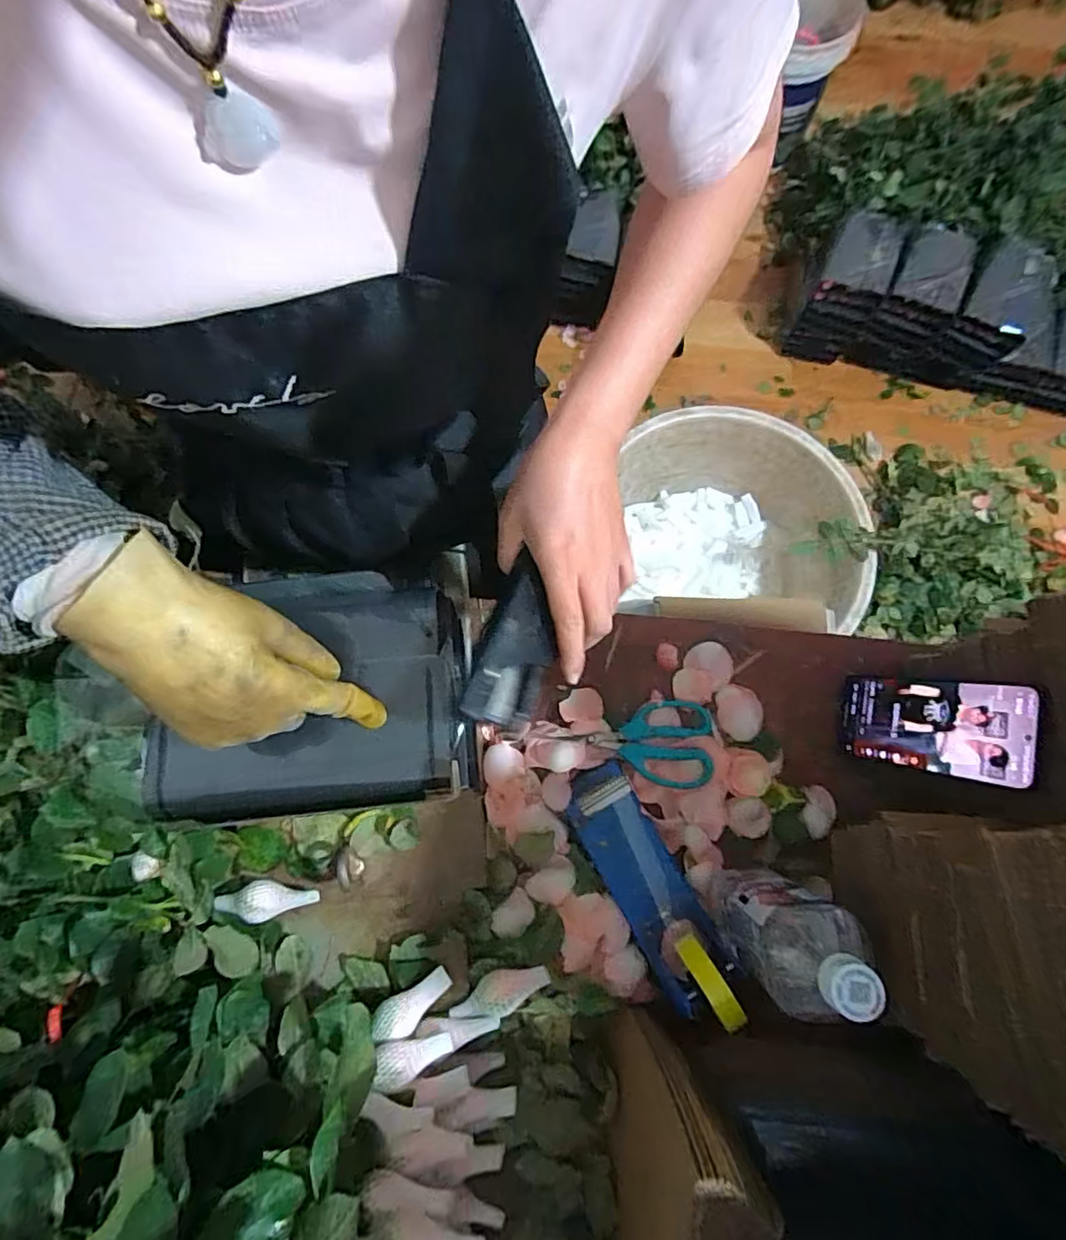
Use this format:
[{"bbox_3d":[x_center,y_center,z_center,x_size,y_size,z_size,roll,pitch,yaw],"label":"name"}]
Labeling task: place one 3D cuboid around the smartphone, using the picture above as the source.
[{"bbox_3d":[0.320,0.086,0.474,0.006,0.161,0.075,10,83,-18],"label":"smartphone"}]

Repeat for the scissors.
[{"bbox_3d":[0.069,0.112,0.546,0.192,0.012,0.077,3,77,2],"label":"scissors"}]

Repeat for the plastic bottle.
[{"bbox_3d":[0.178,0.226,0.417,0.059,0.184,0.072,33,79,9],"label":"plastic bottle"}]

